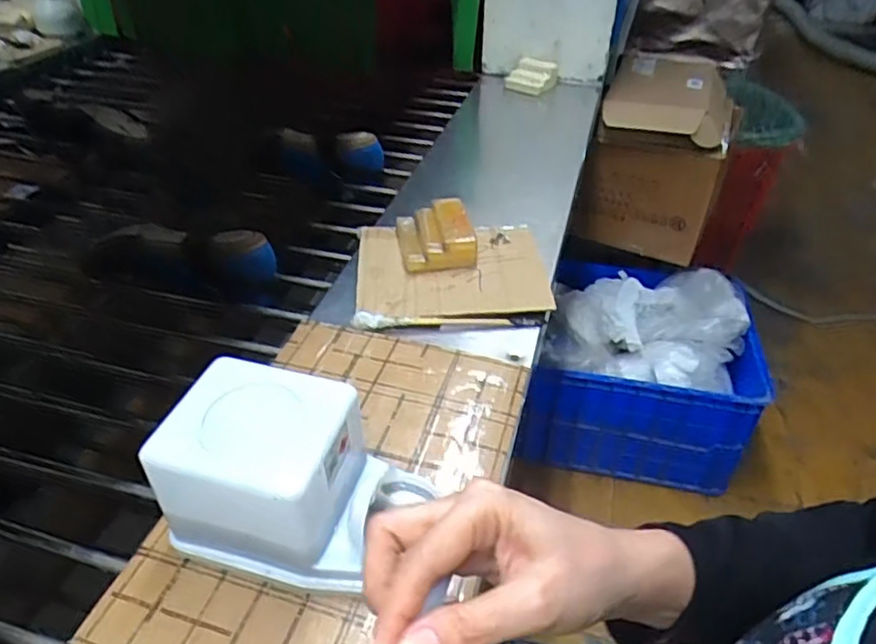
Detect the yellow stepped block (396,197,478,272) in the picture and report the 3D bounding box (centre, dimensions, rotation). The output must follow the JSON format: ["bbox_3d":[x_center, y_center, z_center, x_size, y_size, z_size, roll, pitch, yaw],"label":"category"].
[{"bbox_3d":[-0.003,-0.100,0.709,0.081,0.041,0.102,-6,40,-7],"label":"yellow stepped block"}]

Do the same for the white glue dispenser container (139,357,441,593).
[{"bbox_3d":[-0.093,0.107,0.414,0.153,0.101,0.098,12,41,13],"label":"white glue dispenser container"}]

